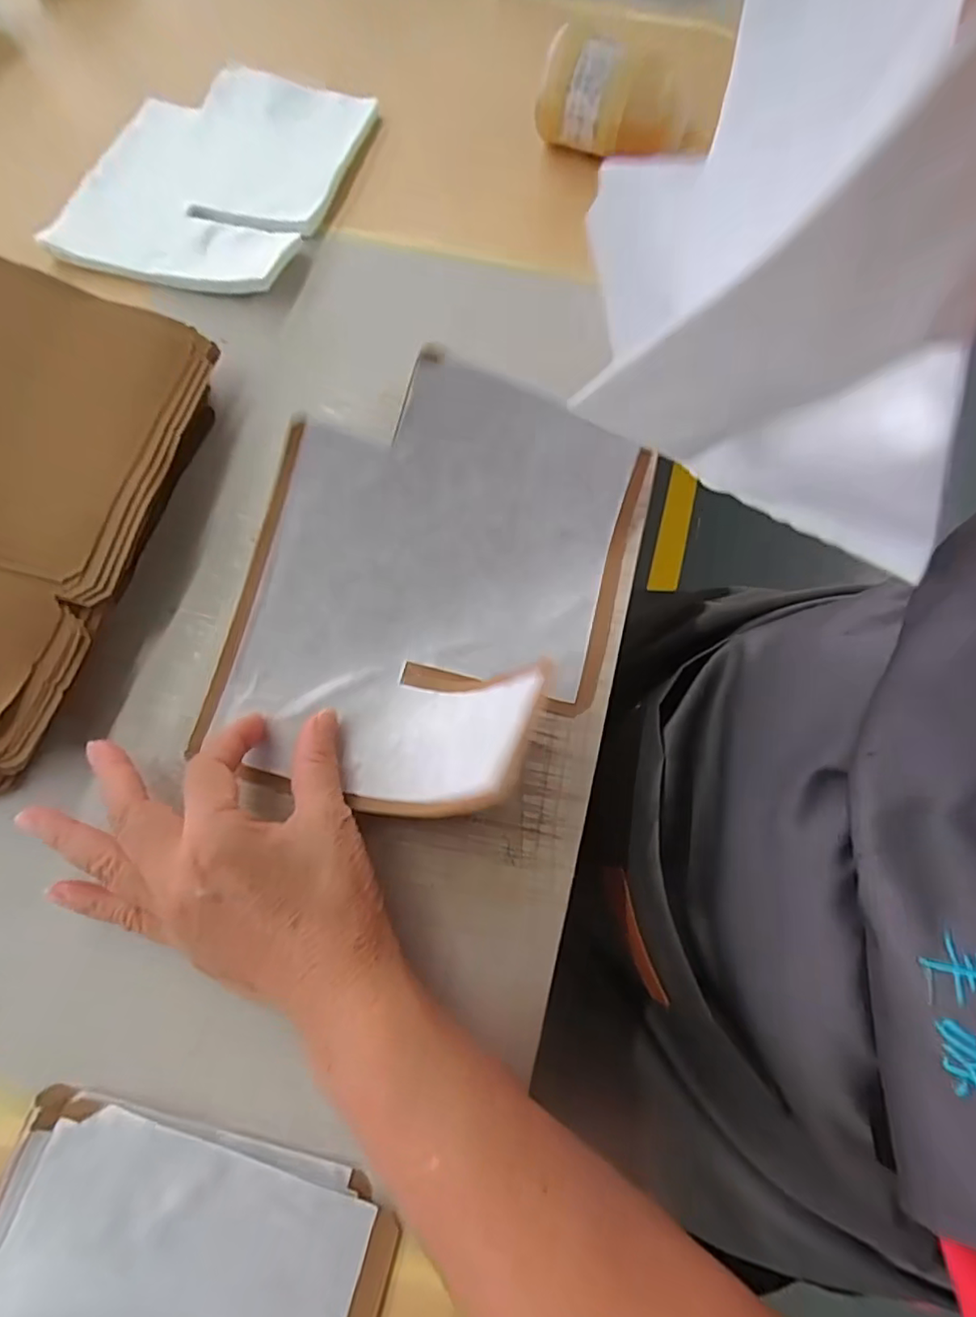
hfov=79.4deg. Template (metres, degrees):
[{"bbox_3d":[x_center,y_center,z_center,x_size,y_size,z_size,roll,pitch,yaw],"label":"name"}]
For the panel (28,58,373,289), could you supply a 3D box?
[{"bbox_3d":[-0.198,-0.364,0.440,0.169,0.022,0.233,19,69,5],"label":"panel"}]

